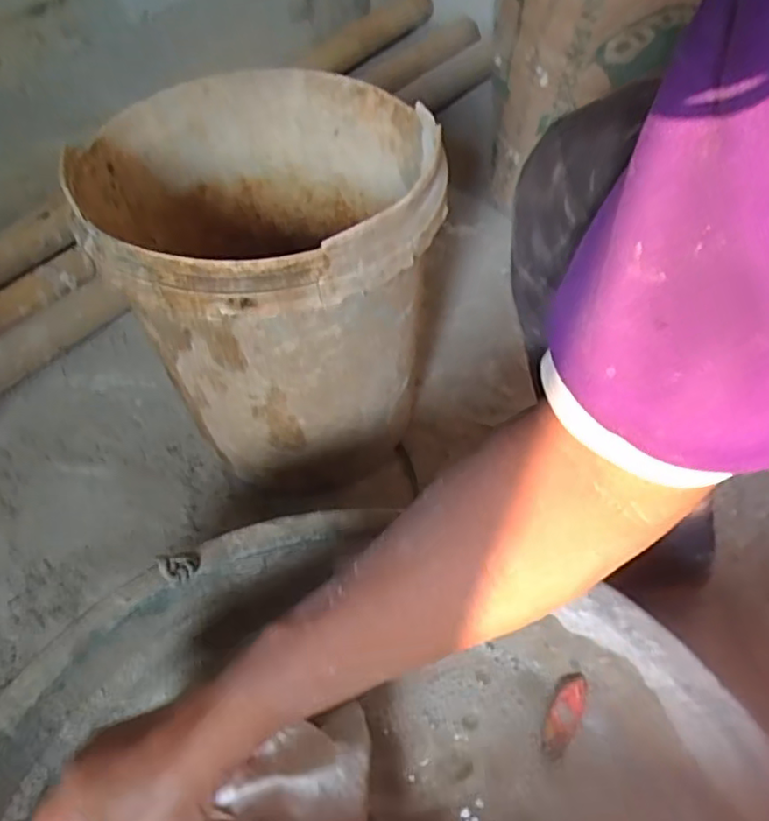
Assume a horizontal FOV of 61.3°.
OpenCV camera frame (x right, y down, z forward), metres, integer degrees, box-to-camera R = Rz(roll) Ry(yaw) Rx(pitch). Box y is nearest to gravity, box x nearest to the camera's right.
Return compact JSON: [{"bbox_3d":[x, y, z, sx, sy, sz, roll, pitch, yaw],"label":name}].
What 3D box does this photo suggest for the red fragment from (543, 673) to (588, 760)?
[{"bbox_3d":[0.137,0.232,0.493,0.024,0.004,0.061,22,74,16],"label":"red fragment"}]

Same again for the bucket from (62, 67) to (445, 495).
[{"bbox_3d":[-0.108,-0.120,0.686,0.295,0.354,0.311,0,54,1],"label":"bucket"}]

